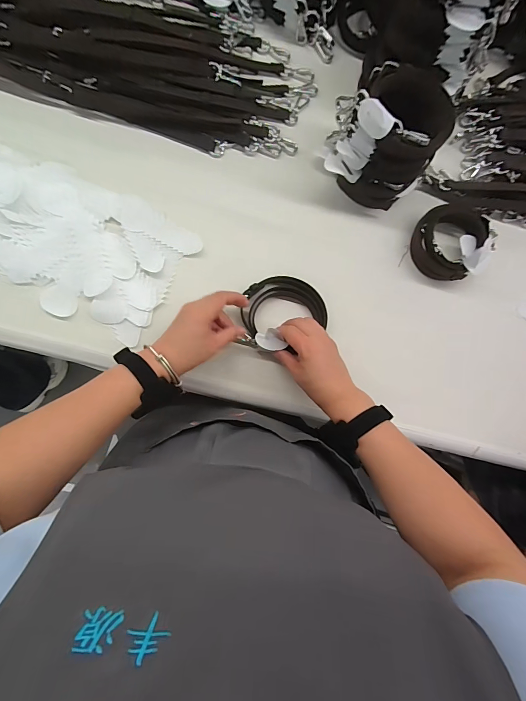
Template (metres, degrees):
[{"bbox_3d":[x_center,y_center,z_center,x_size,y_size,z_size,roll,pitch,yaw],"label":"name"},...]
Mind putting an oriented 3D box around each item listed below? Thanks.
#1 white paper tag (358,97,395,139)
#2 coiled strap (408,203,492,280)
[{"bbox_3d":[0.136,-0.282,0.404,0.049,0.028,0.008,47,51,-2],"label":"white paper tag"},{"bbox_3d":[0.286,-0.167,0.517,0.100,0.044,0.107,0,90,-6],"label":"coiled strap"}]

